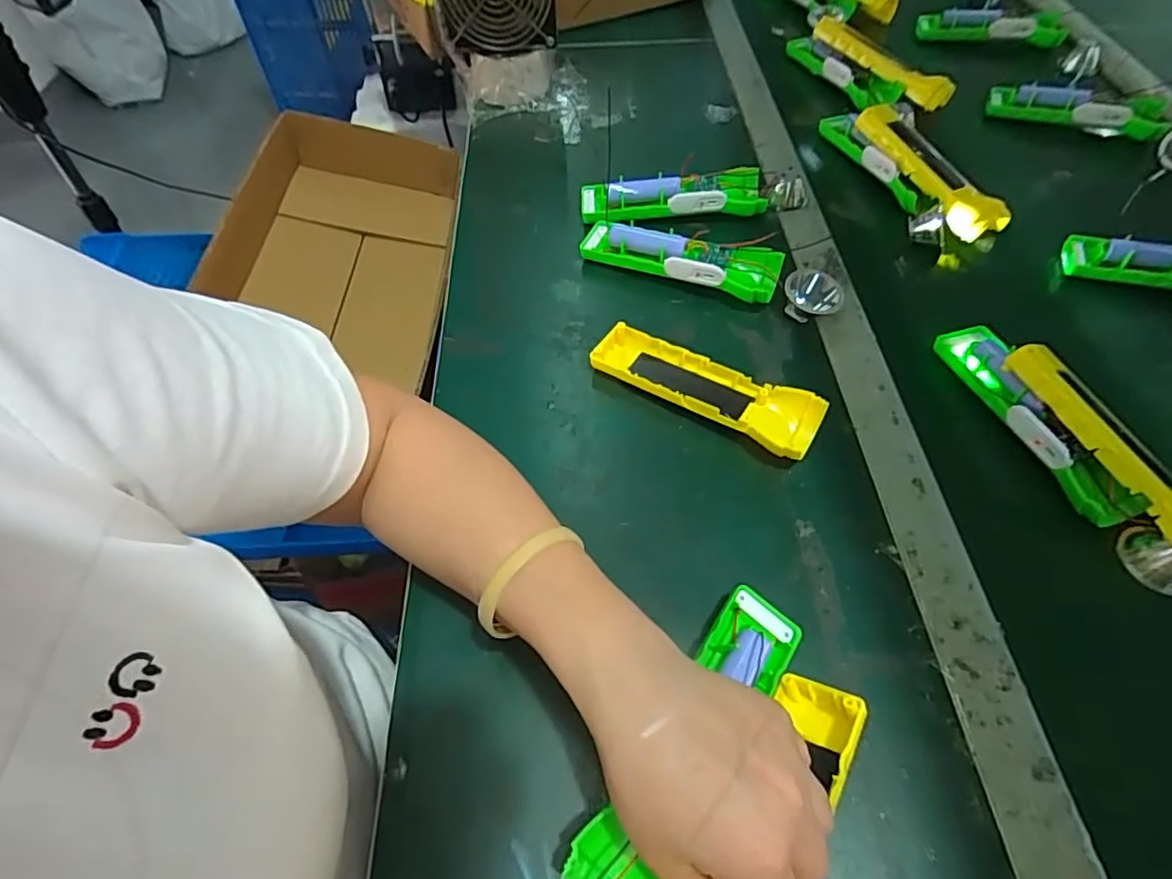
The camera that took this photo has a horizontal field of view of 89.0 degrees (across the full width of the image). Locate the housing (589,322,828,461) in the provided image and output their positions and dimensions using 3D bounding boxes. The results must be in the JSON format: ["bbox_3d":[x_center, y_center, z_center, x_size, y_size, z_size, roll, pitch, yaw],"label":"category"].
[{"bbox_3d":[0.081,-0.035,0.425,0.163,0.024,0.047,27,60,20],"label":"housing"}]

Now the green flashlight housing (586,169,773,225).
[{"bbox_3d":[0.078,-0.218,0.544,0.165,0.035,0.045,-3,56,0],"label":"green flashlight housing"}]

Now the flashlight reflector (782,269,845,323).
[{"bbox_3d":[0.177,-0.114,0.464,0.043,0.031,0.037,23,59,17],"label":"flashlight reflector"}]

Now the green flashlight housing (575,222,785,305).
[{"bbox_3d":[0.076,-0.150,0.498,0.161,0.033,0.042,19,58,15],"label":"green flashlight housing"}]

